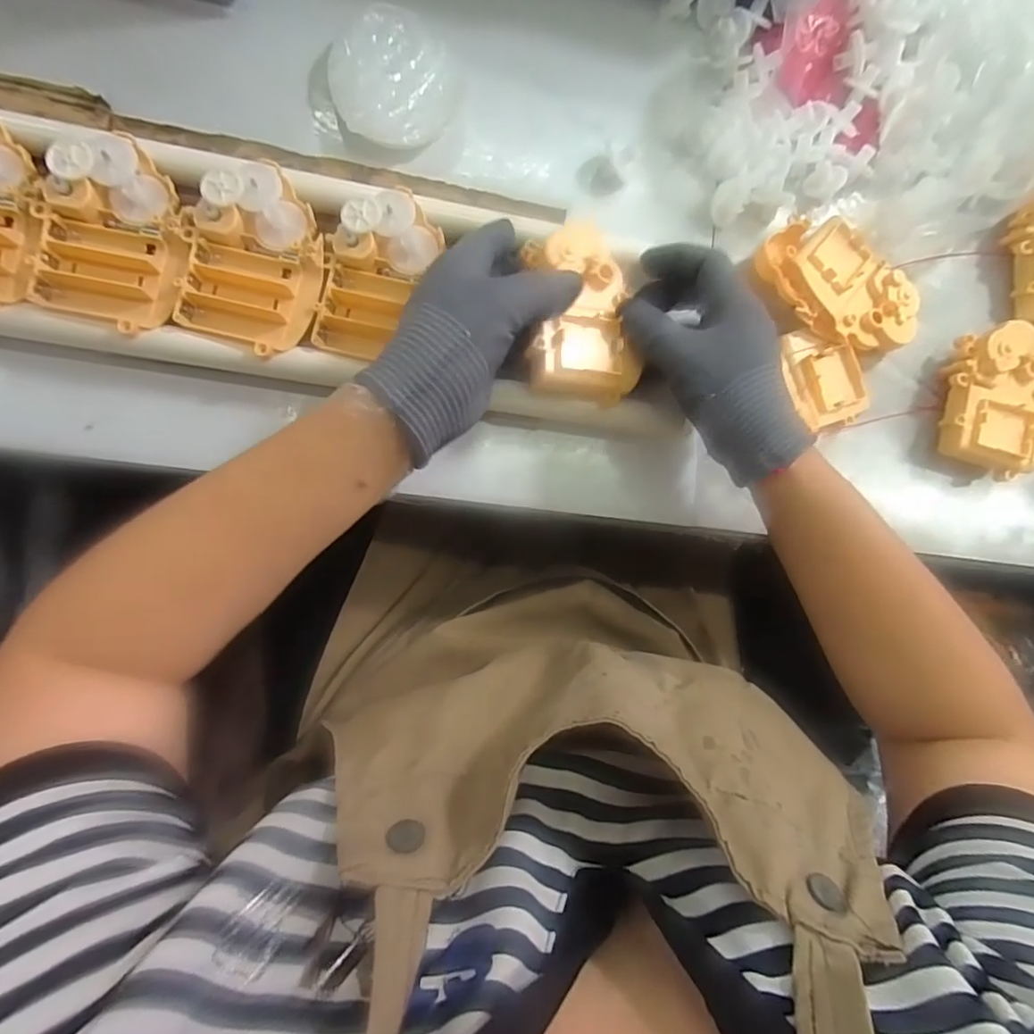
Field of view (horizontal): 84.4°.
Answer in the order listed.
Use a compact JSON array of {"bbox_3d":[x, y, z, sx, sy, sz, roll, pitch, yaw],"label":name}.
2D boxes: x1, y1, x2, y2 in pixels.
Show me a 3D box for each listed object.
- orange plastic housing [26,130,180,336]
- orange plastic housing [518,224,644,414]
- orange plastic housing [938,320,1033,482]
[{"bbox_3d":[-0.224,-0.156,0.307,0.069,0.021,0.099,1,87,-8],"label":"orange plastic housing"},{"bbox_3d":[0.039,-0.118,0.332,0.066,0.021,0.099,-1,87,-8],"label":"orange plastic housing"},{"bbox_3d":[0.333,-0.080,0.399,0.070,0.037,0.100,12,86,-7],"label":"orange plastic housing"}]

